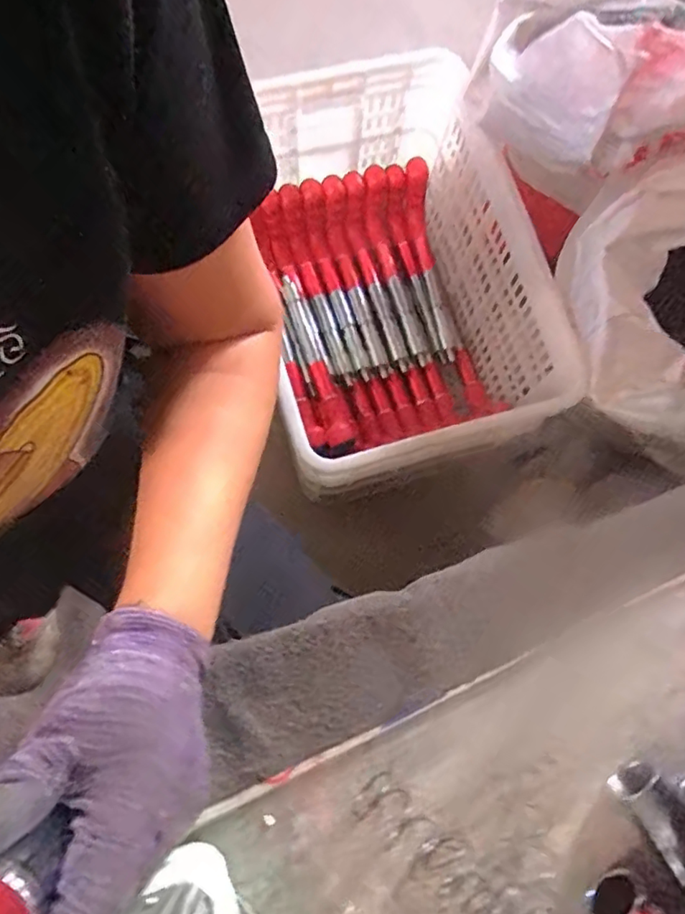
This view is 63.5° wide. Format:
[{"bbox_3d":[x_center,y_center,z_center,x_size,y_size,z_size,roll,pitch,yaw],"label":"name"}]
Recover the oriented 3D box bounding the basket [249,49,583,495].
[{"bbox_3d":[0.070,-0.251,0.819,0.337,0.283,0.566,-10,78,-6],"label":"basket"}]

